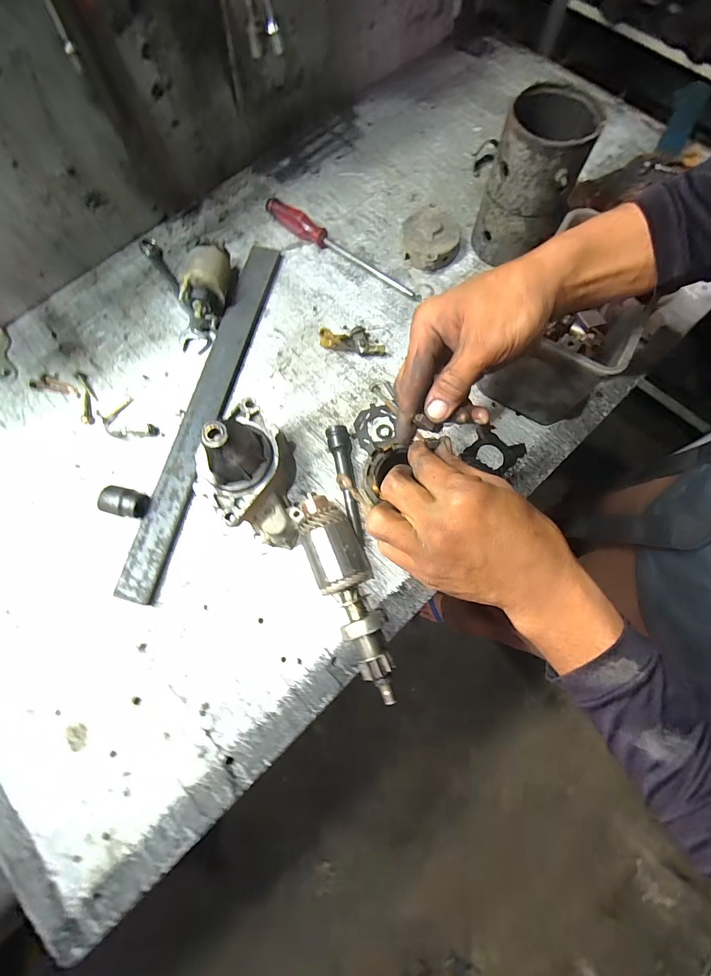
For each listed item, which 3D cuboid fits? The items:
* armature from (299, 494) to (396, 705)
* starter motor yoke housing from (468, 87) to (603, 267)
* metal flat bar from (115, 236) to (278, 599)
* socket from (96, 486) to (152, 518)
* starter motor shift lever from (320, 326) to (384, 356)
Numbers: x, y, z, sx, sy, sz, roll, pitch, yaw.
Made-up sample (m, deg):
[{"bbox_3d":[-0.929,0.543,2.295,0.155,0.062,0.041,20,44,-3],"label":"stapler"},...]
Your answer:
[{"bbox_3d":[-0.005,0.093,0.334,0.046,0.051,0.180,-21,74,-5],"label":"armature"},{"bbox_3d":[0.188,-0.330,0.405,0.084,0.134,0.085,14,75,5],"label":"starter motor yoke housing"},{"bbox_3d":[-0.164,-0.097,0.409,0.037,0.013,0.433,12,75,5],"label":"metal flat bar"},{"bbox_3d":[-0.231,0.016,0.372,0.041,0.030,0.027,11,75,5],"label":"socket"},{"bbox_3d":[-0.004,-0.165,0.413,0.071,0.035,0.021,-2,74,1],"label":"starter motor shift lever"}]

